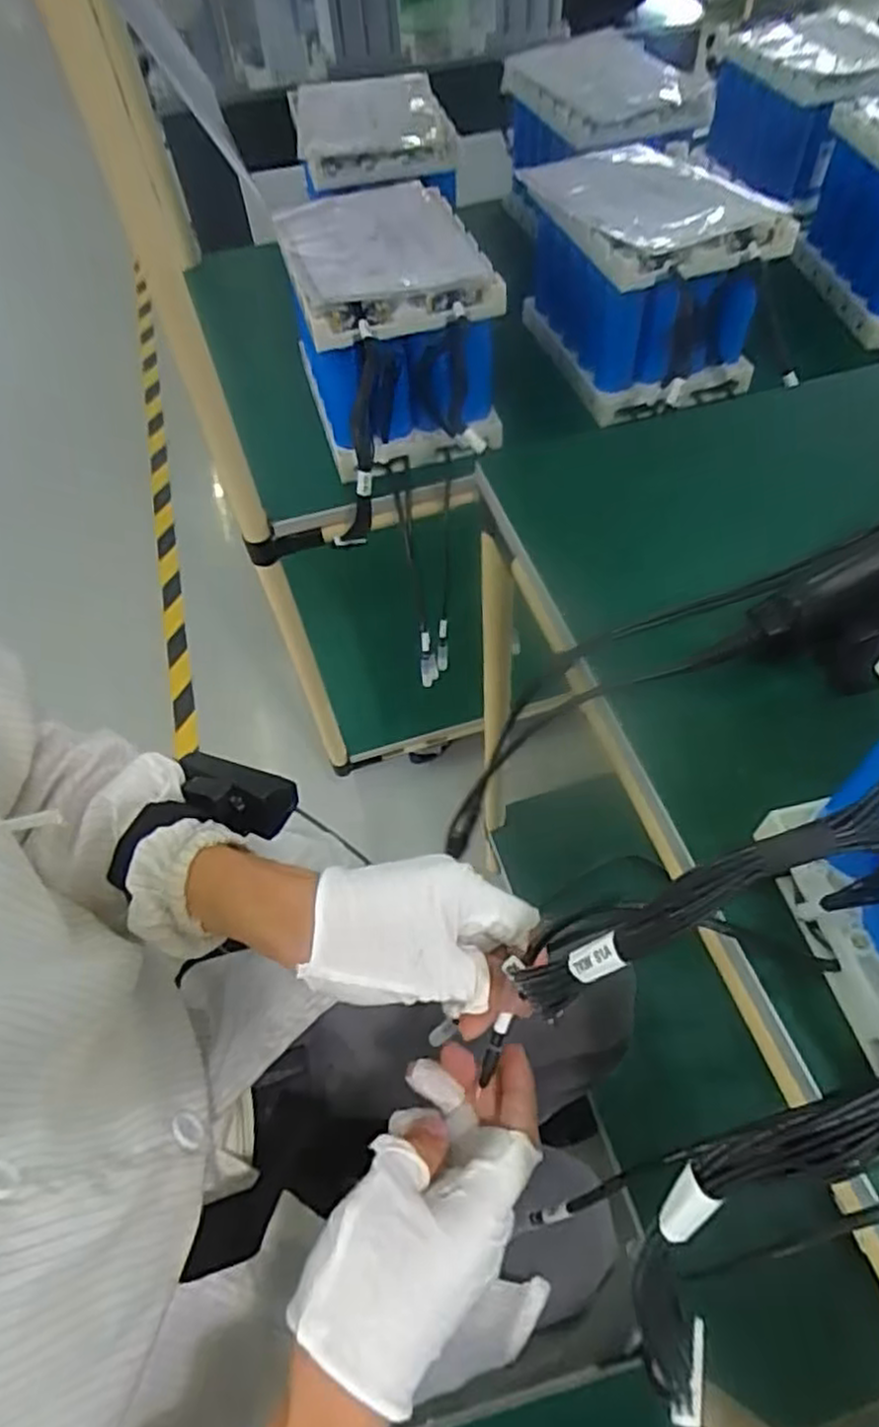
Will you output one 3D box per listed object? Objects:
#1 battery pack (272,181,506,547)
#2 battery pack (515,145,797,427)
[{"bbox_3d":[-0.050,-0.398,0.771,0.182,0.192,0.260,-15,56,-6],"label":"battery pack"},{"bbox_3d":[0.214,-0.467,0.784,0.180,0.172,0.248,-18,57,-8],"label":"battery pack"}]

